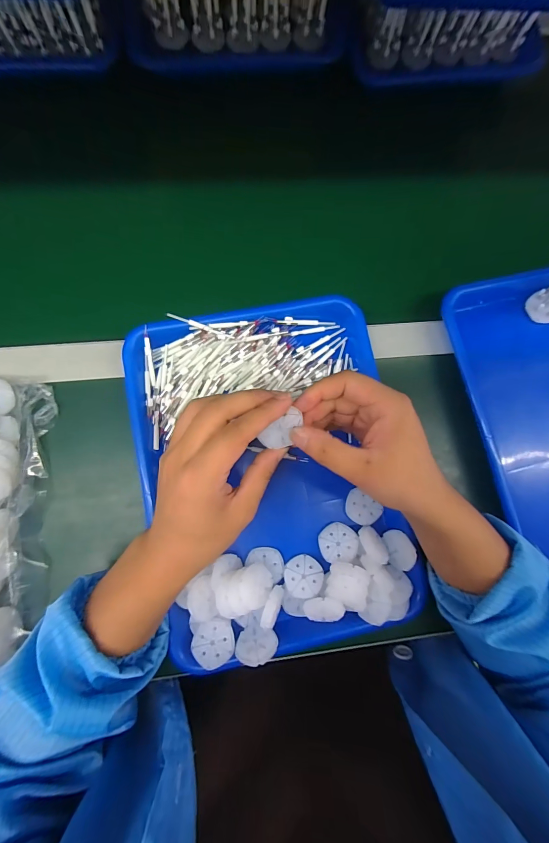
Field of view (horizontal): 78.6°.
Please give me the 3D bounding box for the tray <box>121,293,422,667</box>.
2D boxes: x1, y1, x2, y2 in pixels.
[{"bbox_3d":[-0.003,0.048,0.339,0.243,0.053,0.325,-10,84,-7],"label":"tray"}]

